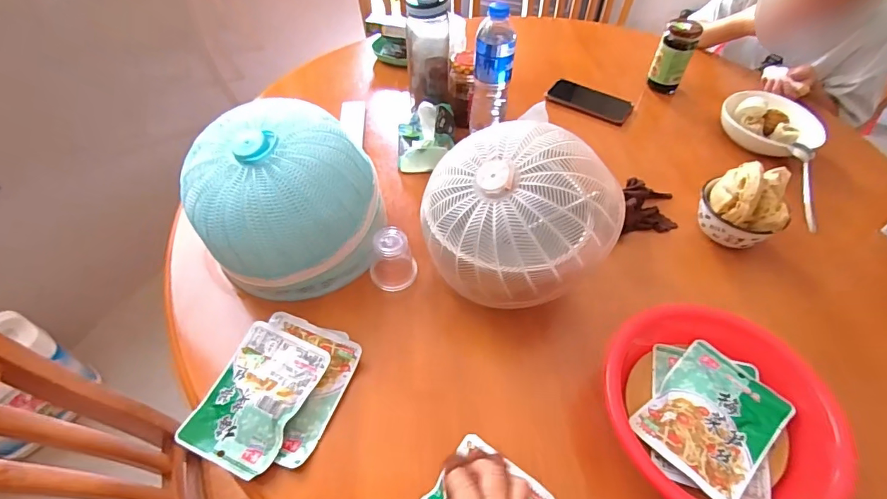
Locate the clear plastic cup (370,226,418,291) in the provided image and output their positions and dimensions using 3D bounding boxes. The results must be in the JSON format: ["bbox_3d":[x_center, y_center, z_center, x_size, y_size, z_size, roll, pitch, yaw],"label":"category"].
[{"bbox_3d":[-0.070,0.011,0.624,0.065,0.069,0.061,-4,51,-4],"label":"clear plastic cup"}]

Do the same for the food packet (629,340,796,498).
[{"bbox_3d":[0.284,0.175,0.479,0.148,0.013,0.109,-35,60,-25],"label":"food packet"}]

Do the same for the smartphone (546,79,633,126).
[{"bbox_3d":[0.294,-0.298,0.917,0.163,0.012,0.072,25,63,14],"label":"smartphone"}]

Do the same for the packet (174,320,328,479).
[{"bbox_3d":[-0.213,0.167,0.520,0.110,0.027,0.152,21,54,15],"label":"packet"}]

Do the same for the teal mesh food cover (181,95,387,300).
[{"bbox_3d":[-0.207,-0.069,0.603,0.220,0.178,0.221,26,55,18],"label":"teal mesh food cover"}]

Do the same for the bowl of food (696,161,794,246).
[{"bbox_3d":[0.431,-0.063,0.660,0.098,0.112,0.094,1,51,-1],"label":"bowl of food"}]

